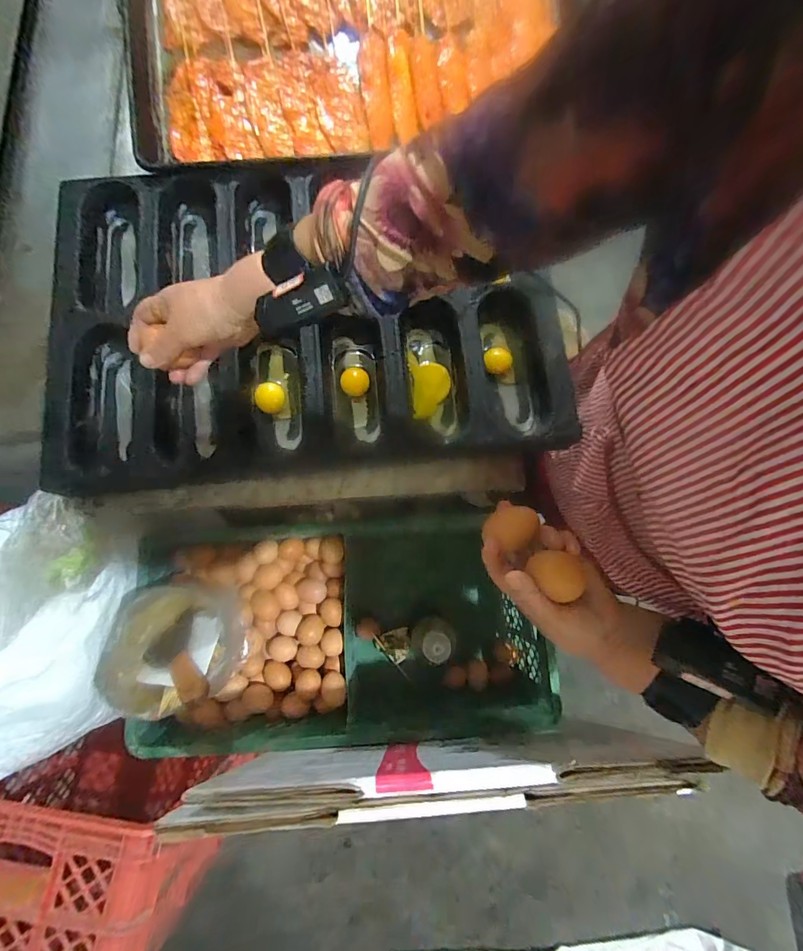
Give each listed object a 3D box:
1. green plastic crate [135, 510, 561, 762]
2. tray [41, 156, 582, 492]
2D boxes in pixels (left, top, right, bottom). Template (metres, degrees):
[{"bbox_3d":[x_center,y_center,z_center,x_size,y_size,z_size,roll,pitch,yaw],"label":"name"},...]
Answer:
[{"bbox_3d":[-0.077,0.280,0.750,0.619,0.244,0.289,-3,79,-2],"label":"green plastic crate"},{"bbox_3d":[-0.120,-0.201,0.495,0.599,0.058,0.389,-5,79,-2],"label":"tray"}]

